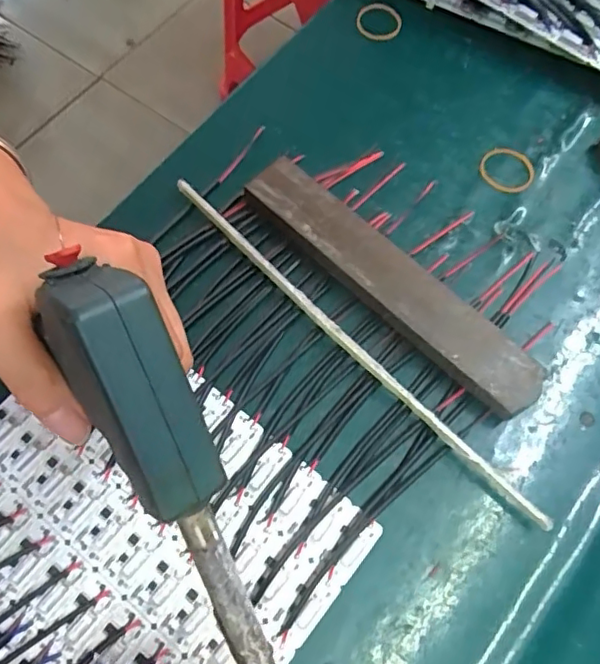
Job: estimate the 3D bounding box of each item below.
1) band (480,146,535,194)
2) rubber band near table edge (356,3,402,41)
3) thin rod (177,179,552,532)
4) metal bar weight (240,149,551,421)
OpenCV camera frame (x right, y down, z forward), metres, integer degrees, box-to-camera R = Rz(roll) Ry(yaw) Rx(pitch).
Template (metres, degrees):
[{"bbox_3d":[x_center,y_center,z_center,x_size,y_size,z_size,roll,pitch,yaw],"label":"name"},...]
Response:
[{"bbox_3d":[0.139,-0.109,0.382,0.035,0.005,0.036,1,69,-1],"label":"band"},{"bbox_3d":[0.060,-0.232,0.426,0.031,0.005,0.032,1,69,-1],"label":"rubber band near table edge"},{"bbox_3d":[0.025,0.003,0.321,0.007,0.014,0.278,-42,76,-16],"label":"thin rod"},{"bbox_3d":[0.051,-0.029,0.332,0.199,0.020,0.035,42,74,13],"label":"metal bar weight"}]

